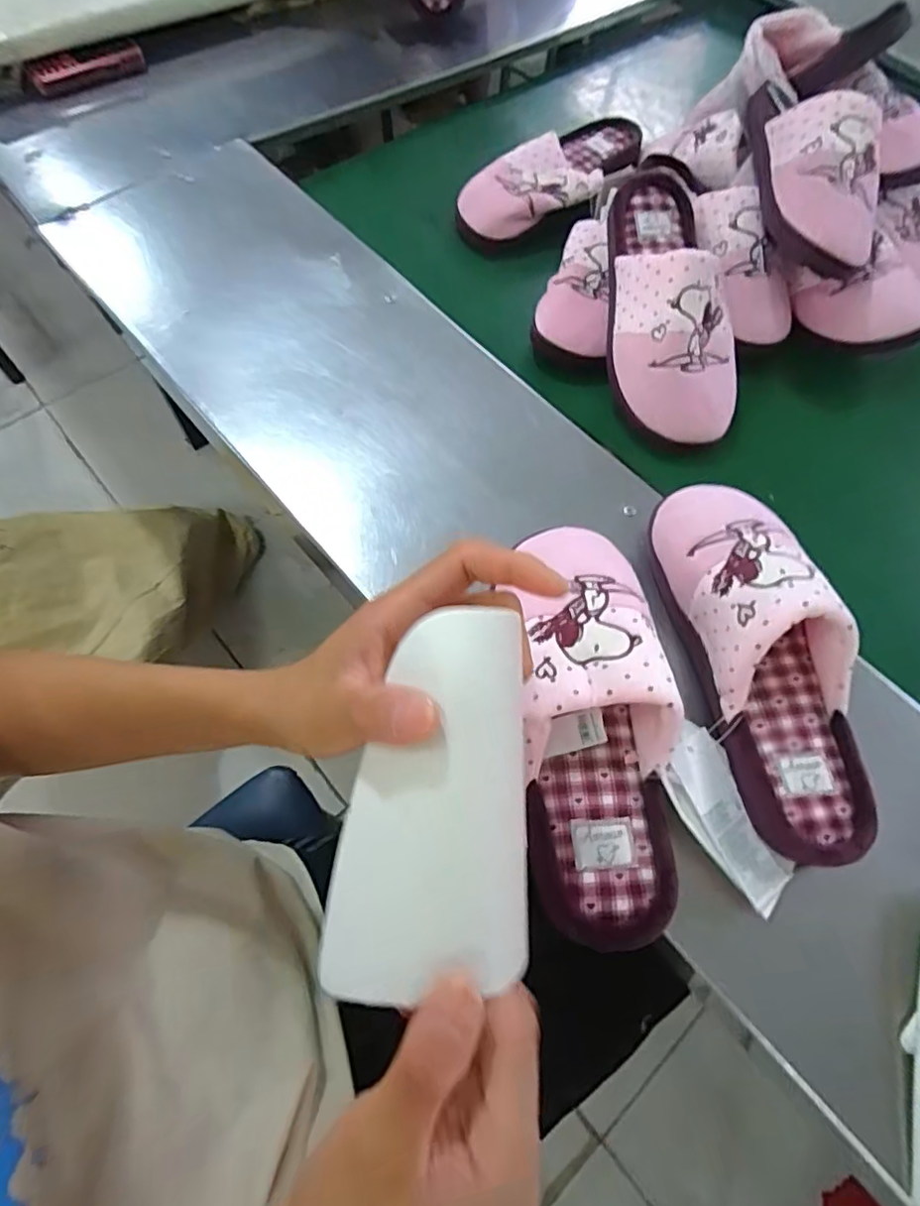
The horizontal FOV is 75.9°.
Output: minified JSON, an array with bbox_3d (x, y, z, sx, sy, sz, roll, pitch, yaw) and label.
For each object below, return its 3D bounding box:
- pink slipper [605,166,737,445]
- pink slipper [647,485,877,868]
[{"bbox_3d":[0.182,-0.273,0.506,0.104,0.085,0.260,-4,80,-4],"label":"pink slipper"},{"bbox_3d":[0.196,0.021,0.363,0.089,0.060,0.251,-9,65,-6],"label":"pink slipper"}]

